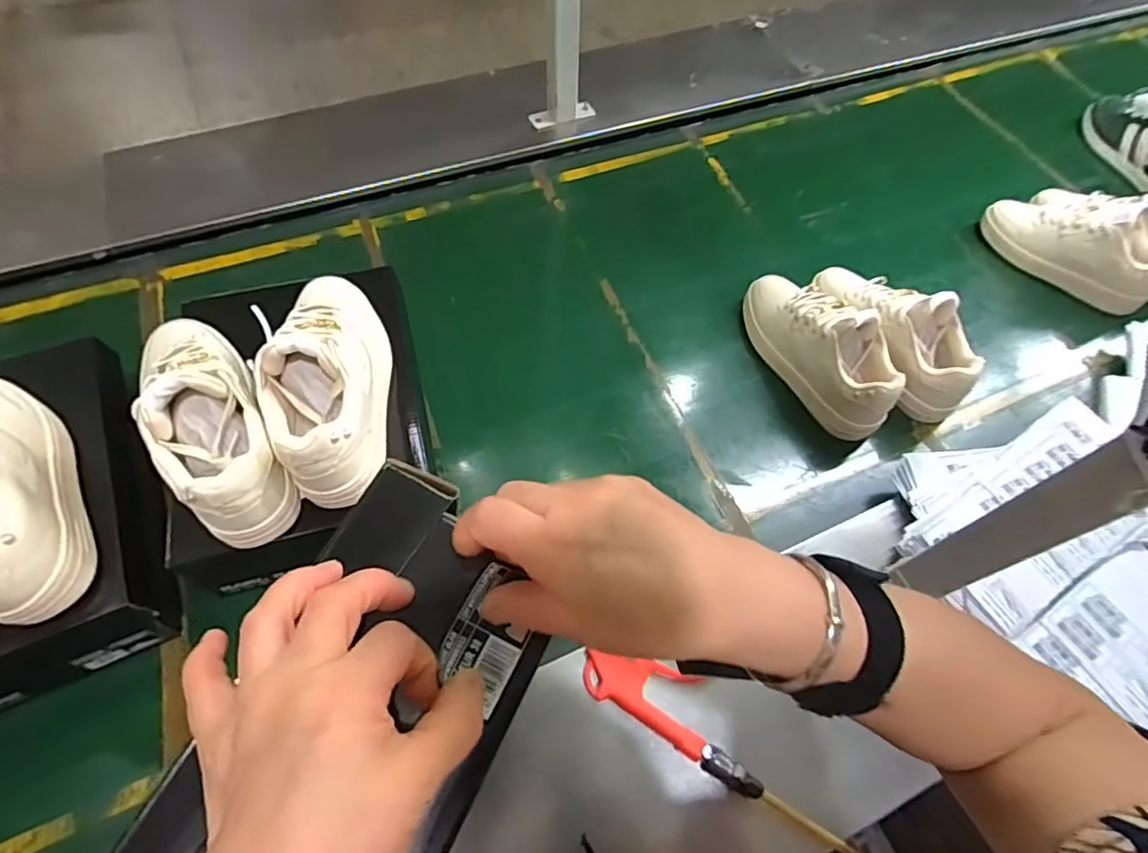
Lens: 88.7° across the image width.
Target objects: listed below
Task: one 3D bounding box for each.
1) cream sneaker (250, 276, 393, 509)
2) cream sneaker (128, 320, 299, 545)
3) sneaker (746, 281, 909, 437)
[{"bbox_3d":[-0.233,-0.061,0.553,0.089,0.106,0.241,-4,59,-5],"label":"cream sneaker"},{"bbox_3d":[-0.337,-0.024,0.525,0.087,0.110,0.253,-31,65,-19],"label":"cream sneaker"},{"bbox_3d":[0.315,-0.119,0.755,0.089,0.119,0.255,-19,62,-14],"label":"sneaker"}]

